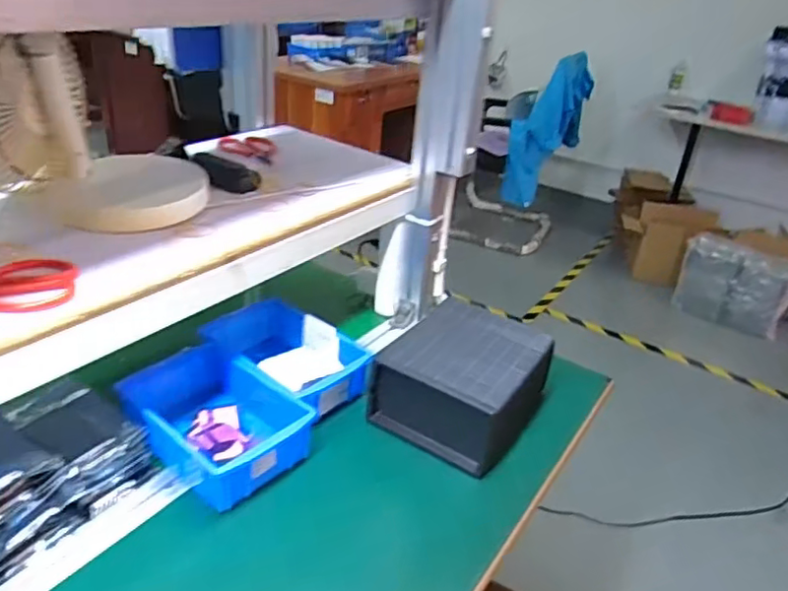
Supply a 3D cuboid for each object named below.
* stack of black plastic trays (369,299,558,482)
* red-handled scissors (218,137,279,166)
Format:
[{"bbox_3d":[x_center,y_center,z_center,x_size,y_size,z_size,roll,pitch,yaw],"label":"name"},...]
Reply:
[{"bbox_3d":[0.086,0.106,0.784,0.166,0.097,0.188,20,32,25],"label":"stack of black plastic trays"},{"bbox_3d":[-0.213,-0.219,0.926,0.078,0.013,0.110,-13,34,-29],"label":"red-handled scissors"}]

